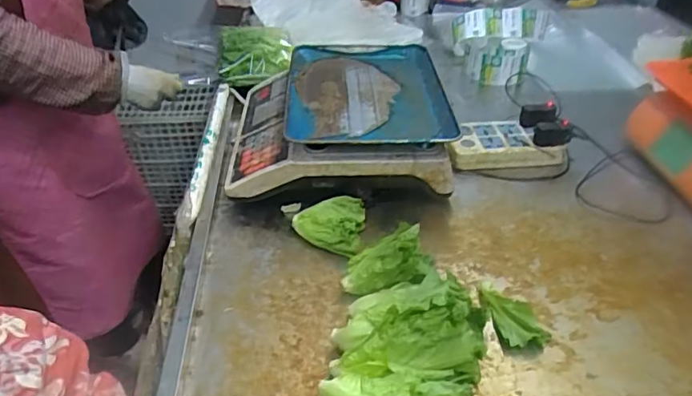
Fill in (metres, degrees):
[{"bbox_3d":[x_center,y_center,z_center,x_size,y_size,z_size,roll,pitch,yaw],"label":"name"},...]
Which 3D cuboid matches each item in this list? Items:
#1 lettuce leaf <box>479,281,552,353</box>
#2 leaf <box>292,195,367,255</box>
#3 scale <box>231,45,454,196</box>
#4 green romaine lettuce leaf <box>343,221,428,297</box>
[{"bbox_3d":[0.184,0.125,0.582,0.050,0.023,0.093,-8,37,-10],"label":"lettuce leaf"},{"bbox_3d":[-0.024,0.036,0.691,0.090,0.033,0.079,6,37,8],"label":"leaf"},{"bbox_3d":[-0.017,-0.126,0.837,0.323,0.107,0.328,-4,38,-3],"label":"scale"},{"bbox_3d":[0.047,0.075,0.599,0.101,0.074,0.056,0,36,1],"label":"green romaine lettuce leaf"}]

